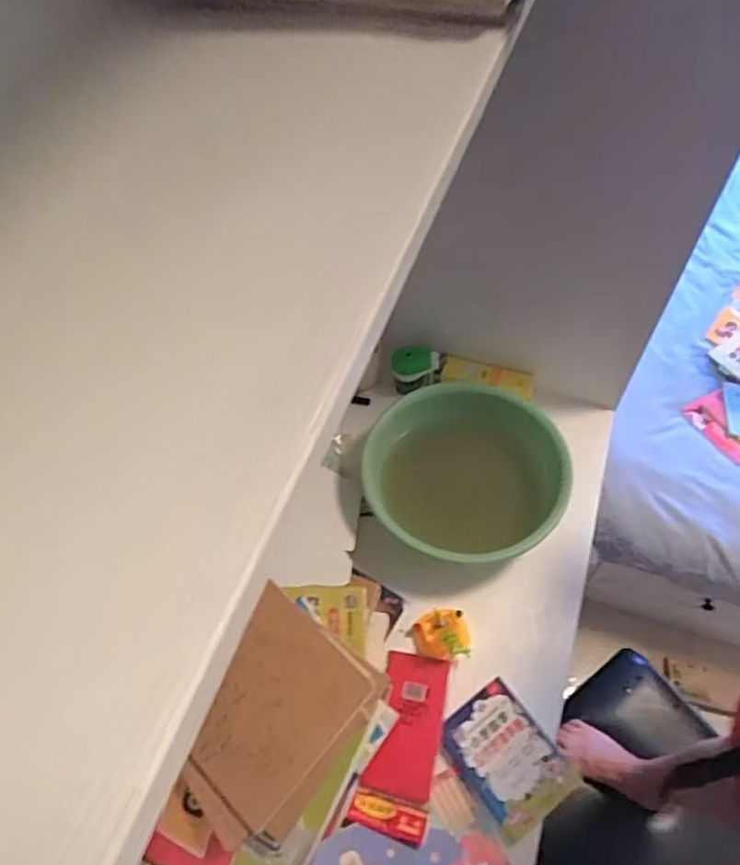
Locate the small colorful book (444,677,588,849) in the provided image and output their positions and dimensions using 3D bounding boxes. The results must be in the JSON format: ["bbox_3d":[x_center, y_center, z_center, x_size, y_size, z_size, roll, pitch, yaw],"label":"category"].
[{"bbox_3d":[0.164,0.393,0.751,0.112,0.014,0.145,-30,58,-18],"label":"small colorful book"}]

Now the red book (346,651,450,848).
[{"bbox_3d":[0.043,0.376,0.758,0.084,0.015,0.202,12,59,11],"label":"red book"}]

